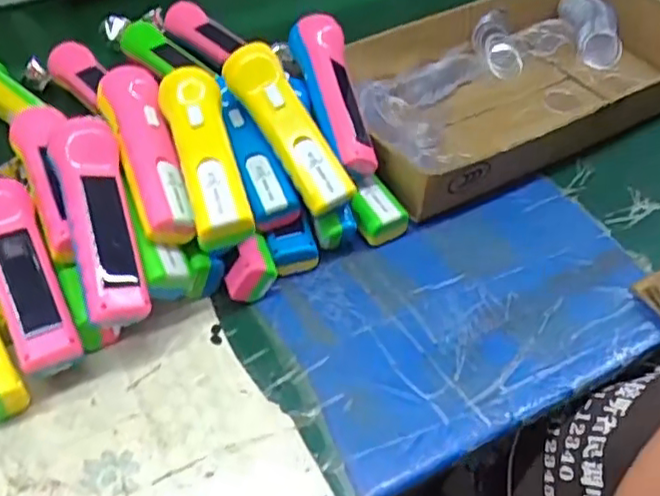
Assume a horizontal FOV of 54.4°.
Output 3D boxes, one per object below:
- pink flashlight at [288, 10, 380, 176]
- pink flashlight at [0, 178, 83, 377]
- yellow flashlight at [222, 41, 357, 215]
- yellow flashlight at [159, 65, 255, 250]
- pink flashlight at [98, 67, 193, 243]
[{"bbox_3d":[0.007,-0.139,0.592,0.052,0.049,0.160,-12,69,-11],"label":"pink flashlight"},{"bbox_3d":[-0.236,0.017,0.489,0.044,0.030,0.165,-23,69,-20],"label":"pink flashlight"},{"bbox_3d":[-0.035,-0.105,0.544,0.046,0.035,0.165,-25,72,-22],"label":"yellow flashlight"},{"bbox_3d":[-0.097,-0.073,0.510,0.049,0.048,0.160,-13,62,-12],"label":"yellow flashlight"},{"bbox_3d":[-0.148,-0.076,0.522,0.047,0.043,0.164,-12,66,-24],"label":"pink flashlight"}]

